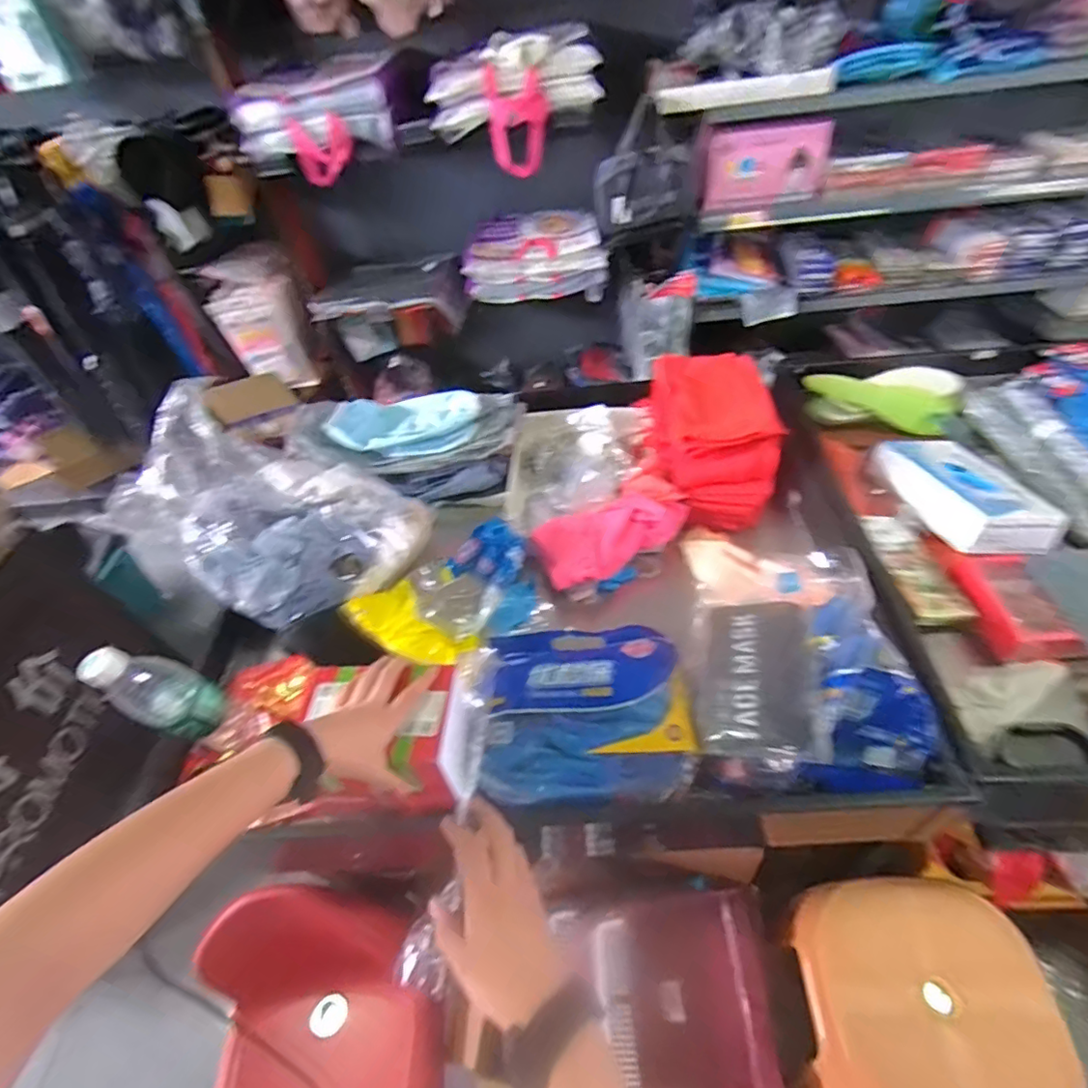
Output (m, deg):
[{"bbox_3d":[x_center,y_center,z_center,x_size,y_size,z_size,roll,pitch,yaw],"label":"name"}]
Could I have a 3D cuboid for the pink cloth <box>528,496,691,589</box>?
[{"bbox_3d":[0.114,-0.016,0.907,0.243,0.050,0.123,-16,48,-8],"label":"pink cloth"}]

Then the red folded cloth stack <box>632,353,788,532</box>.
[{"bbox_3d":[0.289,-0.196,0.995,0.182,0.136,0.334,-3,47,4],"label":"red folded cloth stack"}]

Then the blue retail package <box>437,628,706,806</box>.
[{"bbox_3d":[0.037,0.183,0.677,0.261,0.070,0.235,-6,47,1],"label":"blue retail package"}]

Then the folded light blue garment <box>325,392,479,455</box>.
[{"bbox_3d":[-0.262,-0.240,1.094,0.275,0.068,0.145,3,48,10],"label":"folded light blue garment"}]

